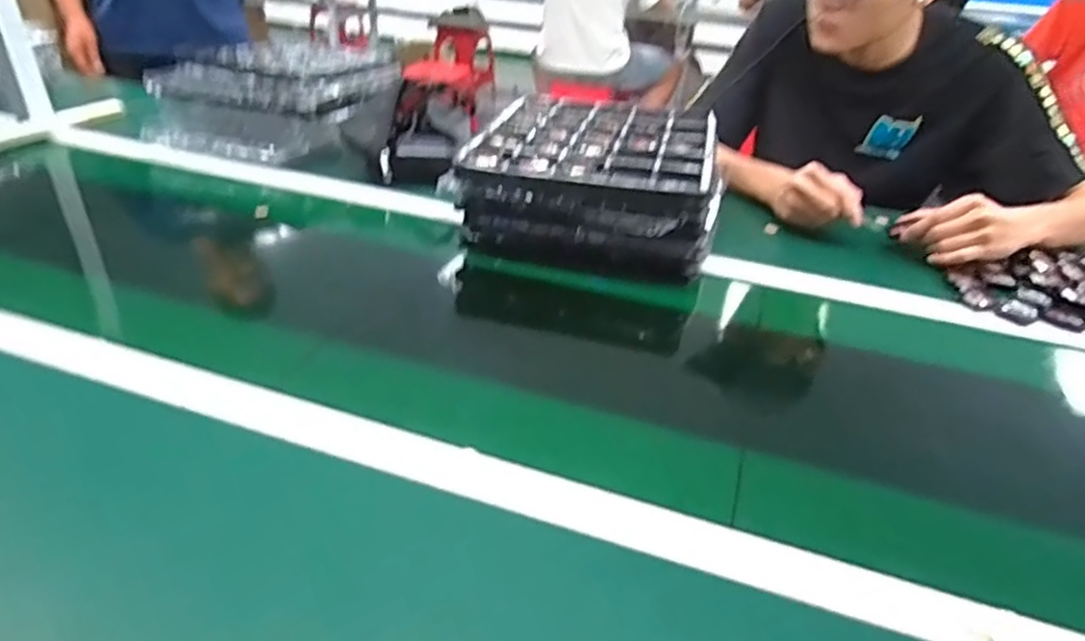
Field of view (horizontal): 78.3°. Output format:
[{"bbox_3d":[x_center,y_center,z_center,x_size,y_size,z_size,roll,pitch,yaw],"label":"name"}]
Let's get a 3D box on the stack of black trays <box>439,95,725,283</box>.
[{"bbox_3d":[0.081,-0.198,0.937,0.318,0.120,0.316,13,34,14],"label":"stack of black trays"}]

